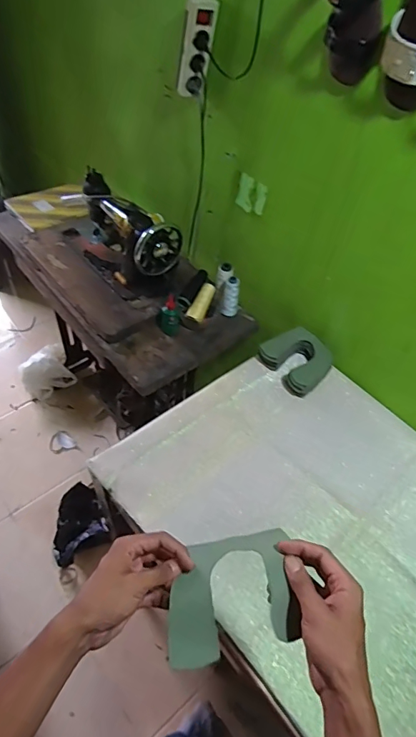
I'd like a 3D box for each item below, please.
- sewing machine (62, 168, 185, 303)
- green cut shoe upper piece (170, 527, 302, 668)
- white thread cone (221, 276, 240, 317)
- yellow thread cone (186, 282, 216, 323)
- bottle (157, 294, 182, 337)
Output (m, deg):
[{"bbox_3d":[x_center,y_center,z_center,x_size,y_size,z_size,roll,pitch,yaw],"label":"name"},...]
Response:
[{"bbox_3d":[-0.237,-0.360,1.200,0.148,0.223,0.345,-34,61,-29],"label":"sewing machine"},{"bbox_3d":[0.023,0.234,0.459,0.132,0.049,0.110,-4,51,-10],"label":"green cut shoe upper piece"},{"bbox_3d":[0.062,-0.192,1.169,0.046,0.113,0.041,4,29,-3],"label":"white thread cone"},{"bbox_3d":[-0.014,-0.173,1.146,0.043,0.044,0.118,23,77,13],"label":"yellow thread cone"},{"bbox_3d":[-0.097,-0.133,1.122,0.060,0.085,0.061,0,50,-7],"label":"bottle"}]

